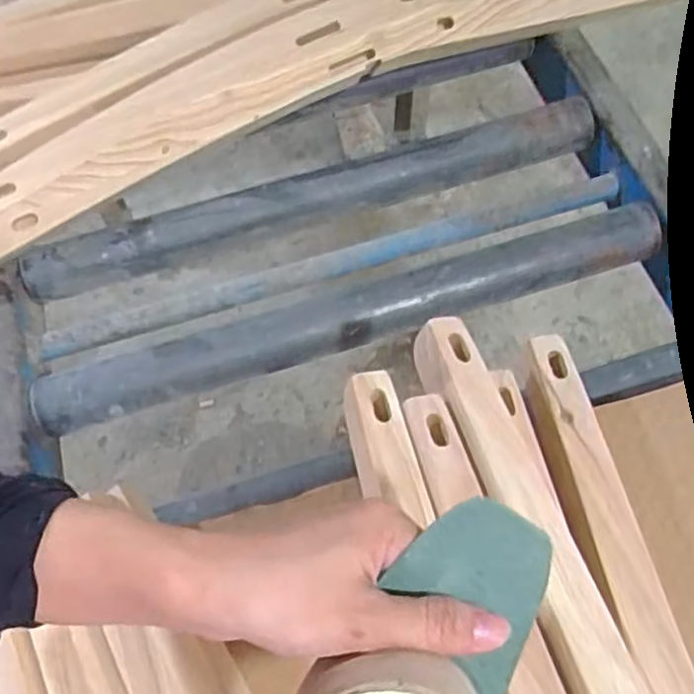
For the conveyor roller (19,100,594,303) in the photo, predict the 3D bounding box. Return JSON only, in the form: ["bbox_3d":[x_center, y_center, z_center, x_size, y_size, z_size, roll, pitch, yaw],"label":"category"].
[{"bbox_3d":[-0.041,-0.152,0.703,0.589,0.047,0.055,-16,64,-5],"label":"conveyor roller"}]

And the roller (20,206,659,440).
[{"bbox_3d":[0.006,-0.030,0.640,0.575,0.043,0.050,-17,64,-5],"label":"roller"}]

